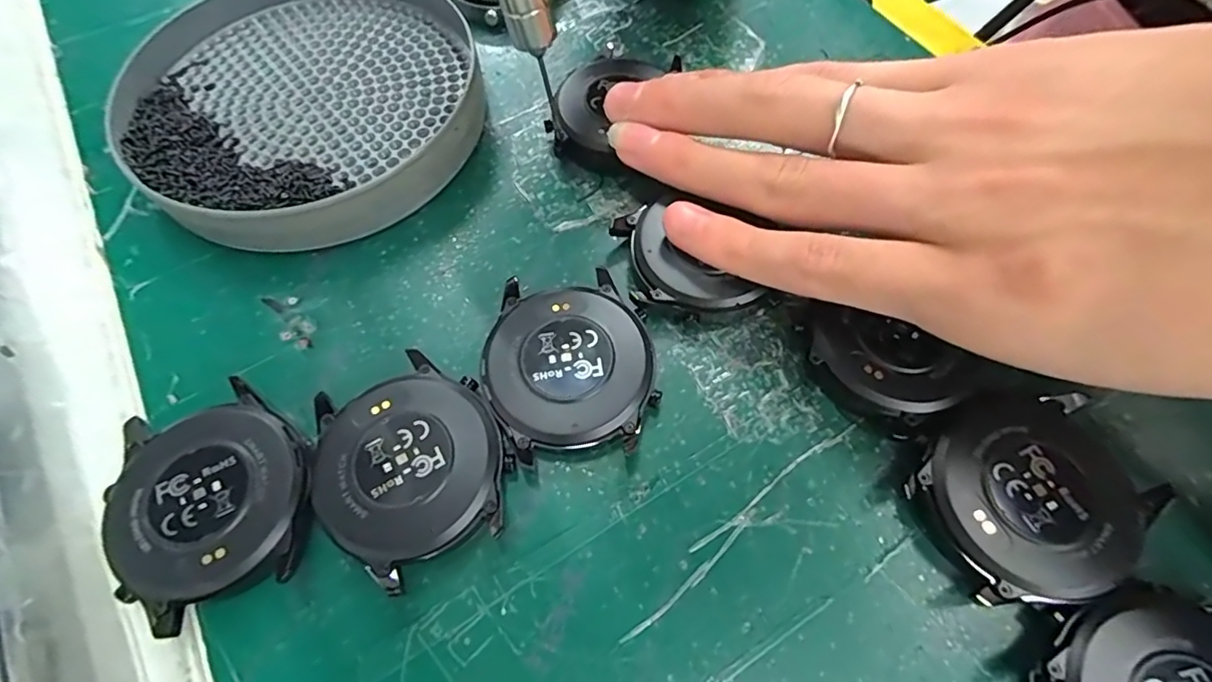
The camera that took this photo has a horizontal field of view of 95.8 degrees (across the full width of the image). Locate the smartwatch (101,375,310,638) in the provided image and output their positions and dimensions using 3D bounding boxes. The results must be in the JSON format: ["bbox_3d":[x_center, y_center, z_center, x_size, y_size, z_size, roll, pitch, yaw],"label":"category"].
[{"bbox_3d":[-0.093,0.037,0.132,0.044,0.012,0.050,-27,66,-10],"label":"smartwatch"}]

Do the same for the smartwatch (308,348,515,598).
[{"bbox_3d":[-0.047,0.030,0.135,0.043,0.011,0.048,-28,66,-11],"label":"smartwatch"}]

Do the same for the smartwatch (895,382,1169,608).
[{"bbox_3d":[0.098,0.035,0.128,0.047,0.012,0.044,-22,65,-8],"label":"smartwatch"}]

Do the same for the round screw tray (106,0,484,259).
[{"bbox_3d":[-0.098,-0.082,0.185,0.112,0.020,0.115,-1,64,2],"label":"round screw tray"}]

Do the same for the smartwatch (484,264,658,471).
[{"bbox_3d":[-0.010,0.006,0.146,0.042,0.011,0.048,-9,64,-2],"label":"smartwatch"}]

